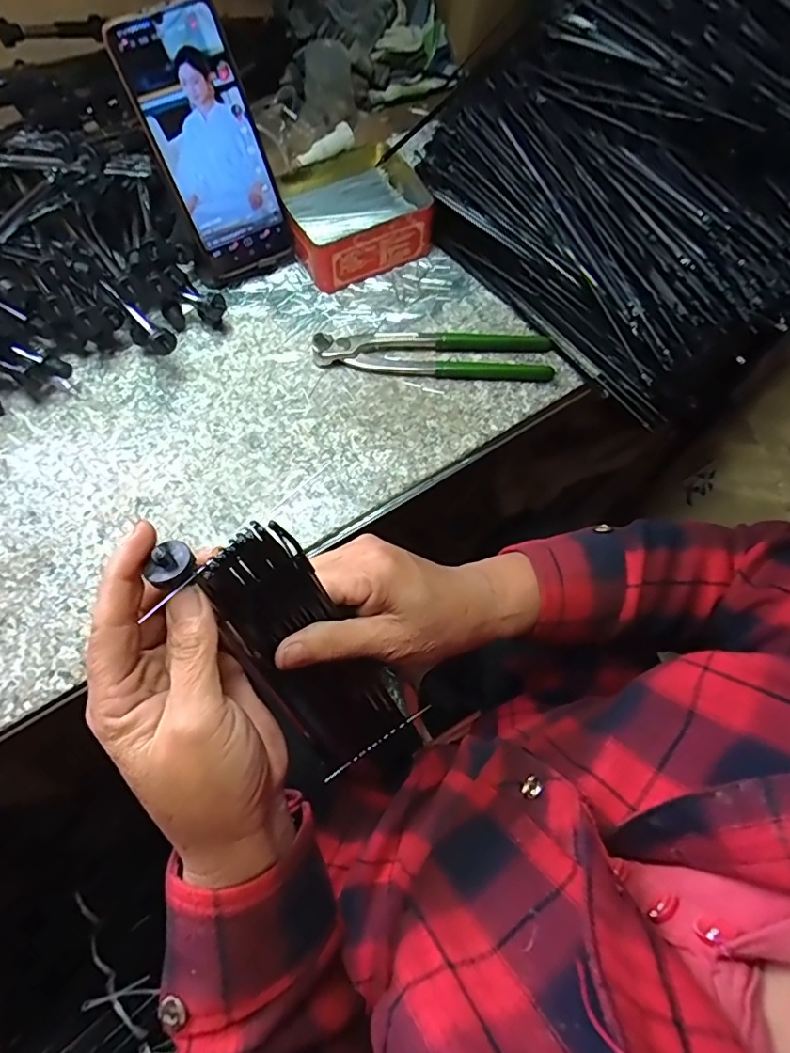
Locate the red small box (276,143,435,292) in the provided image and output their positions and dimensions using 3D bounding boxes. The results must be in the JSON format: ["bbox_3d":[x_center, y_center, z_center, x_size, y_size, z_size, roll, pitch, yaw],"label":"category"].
[{"bbox_3d":[-0.038,-0.283,0.494,0.123,0.043,0.112,-25,70,-11],"label":"red small box"}]

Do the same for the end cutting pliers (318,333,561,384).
[{"bbox_3d":[0.033,-0.146,0.452,0.197,0.018,0.040,2,68,-1],"label":"end cutting pliers"}]

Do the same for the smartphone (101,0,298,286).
[{"bbox_3d":[-0.139,-0.285,0.417,0.079,0.172,0.009,-23,44,-6],"label":"smartphone"}]

